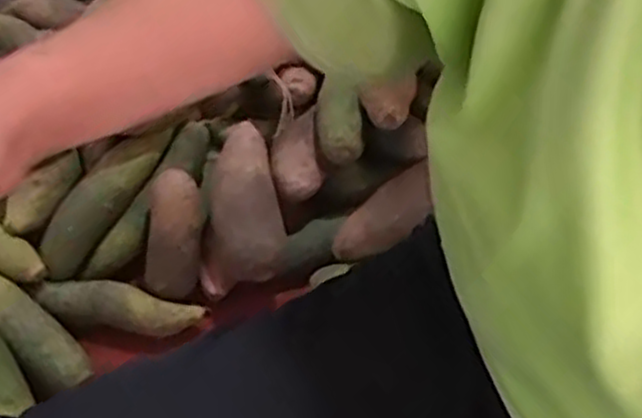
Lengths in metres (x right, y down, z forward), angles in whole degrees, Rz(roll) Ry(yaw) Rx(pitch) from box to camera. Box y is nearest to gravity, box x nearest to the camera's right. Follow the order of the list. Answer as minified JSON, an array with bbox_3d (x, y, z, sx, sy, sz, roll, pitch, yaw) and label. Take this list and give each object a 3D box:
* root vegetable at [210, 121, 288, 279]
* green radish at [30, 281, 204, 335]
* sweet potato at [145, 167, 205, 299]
[{"bbox_3d":[-0.082,-0.011,0.859,0.077,0.061,0.172,-3,68,-6],"label":"root vegetable"},{"bbox_3d":[-0.216,0.106,0.847,0.173,0.044,0.052,10,45,7],"label":"green radish"},{"bbox_3d":[-0.159,0.029,0.839,0.059,0.141,0.046,4,7,1],"label":"sweet potato"}]

